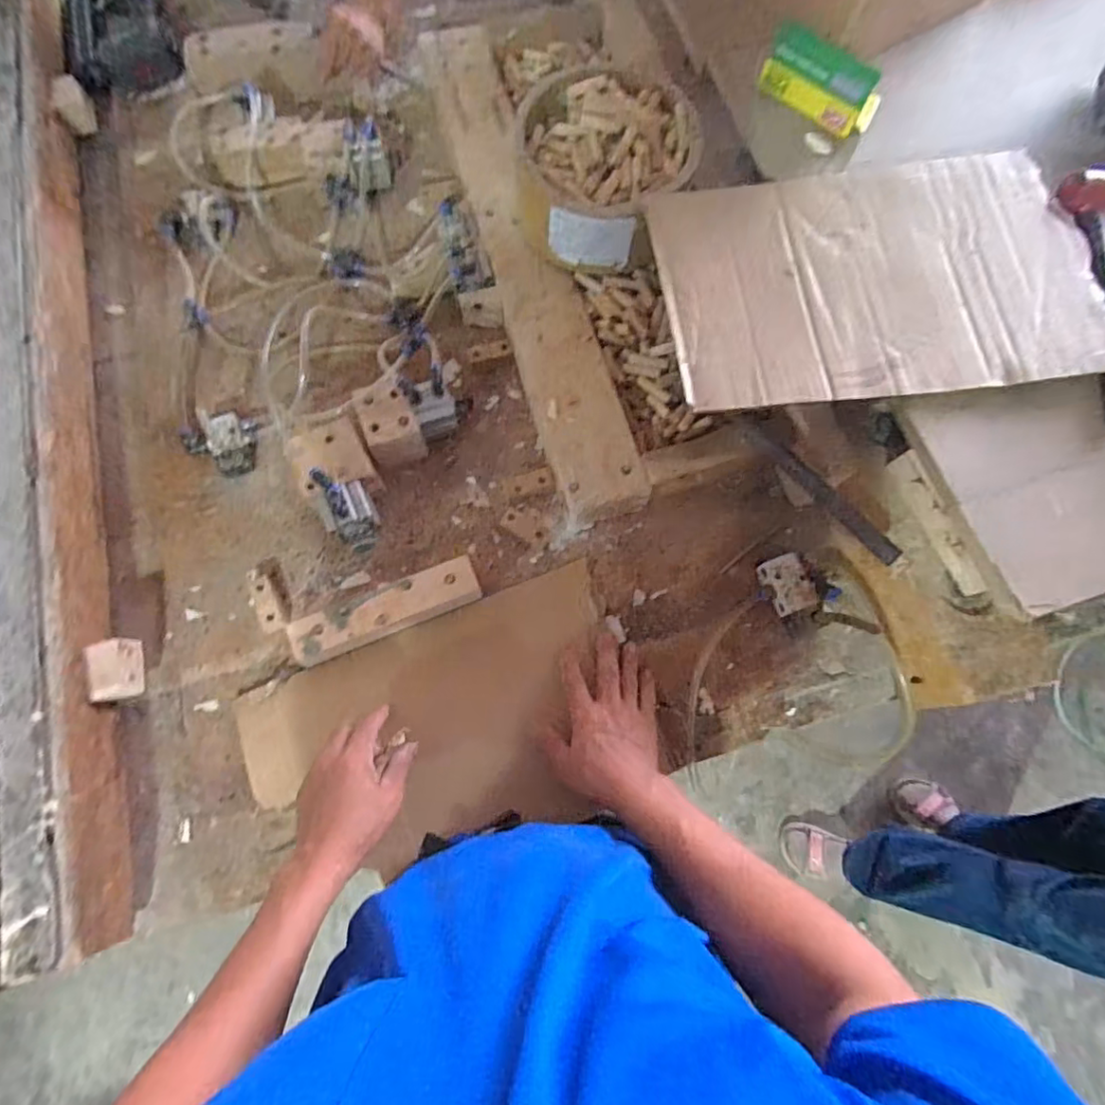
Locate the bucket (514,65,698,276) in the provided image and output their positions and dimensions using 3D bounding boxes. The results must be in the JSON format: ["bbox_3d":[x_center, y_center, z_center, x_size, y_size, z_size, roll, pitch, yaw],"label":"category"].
[{"bbox_3d":[0.058,-0.478,0.735,0.214,0.105,0.219,0,73,-2],"label":"bucket"}]

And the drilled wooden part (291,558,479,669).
[{"bbox_3d":[-0.183,0.069,0.661,0.207,0.046,0.050,-22,75,-8],"label":"drilled wooden part"}]

